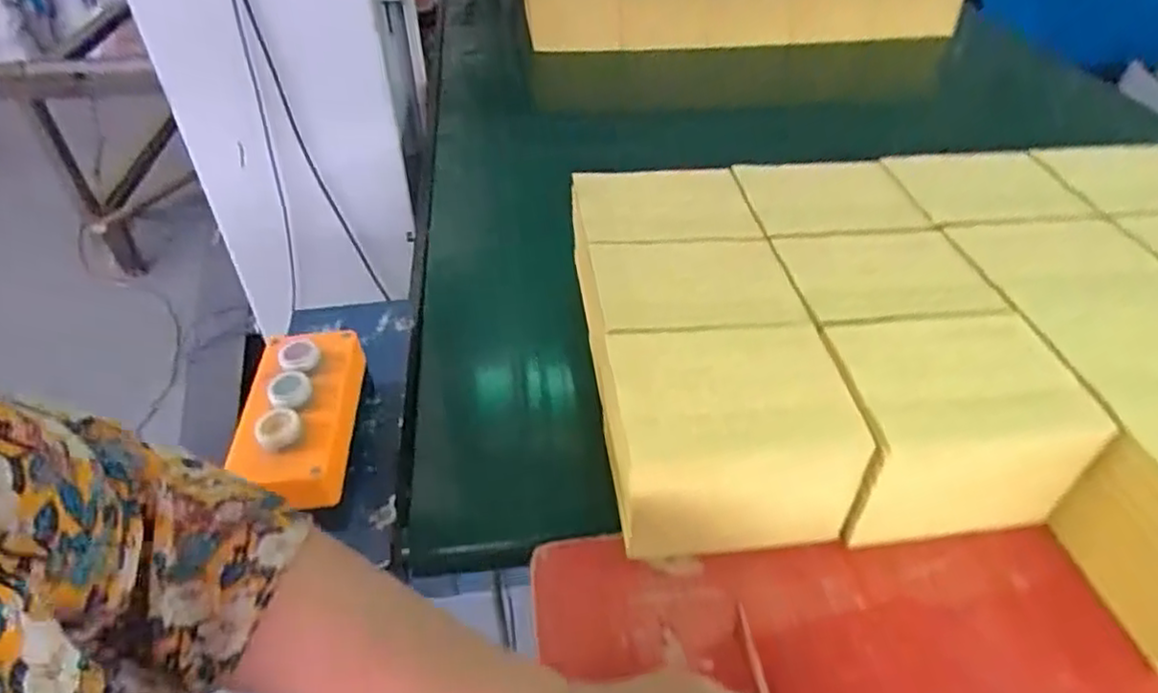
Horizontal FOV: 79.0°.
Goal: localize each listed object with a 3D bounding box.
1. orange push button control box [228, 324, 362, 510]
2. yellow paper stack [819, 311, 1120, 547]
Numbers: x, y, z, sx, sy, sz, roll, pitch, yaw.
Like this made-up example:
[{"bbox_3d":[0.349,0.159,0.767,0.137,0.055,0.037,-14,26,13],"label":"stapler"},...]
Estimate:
[{"bbox_3d":[-0.201,0.047,0.514,0.076,0.039,0.154,-4,42,-5],"label":"orange push button control box"},{"bbox_3d":[0.274,0.063,0.539,0.166,0.115,0.128,-4,42,-4],"label":"yellow paper stack"}]

